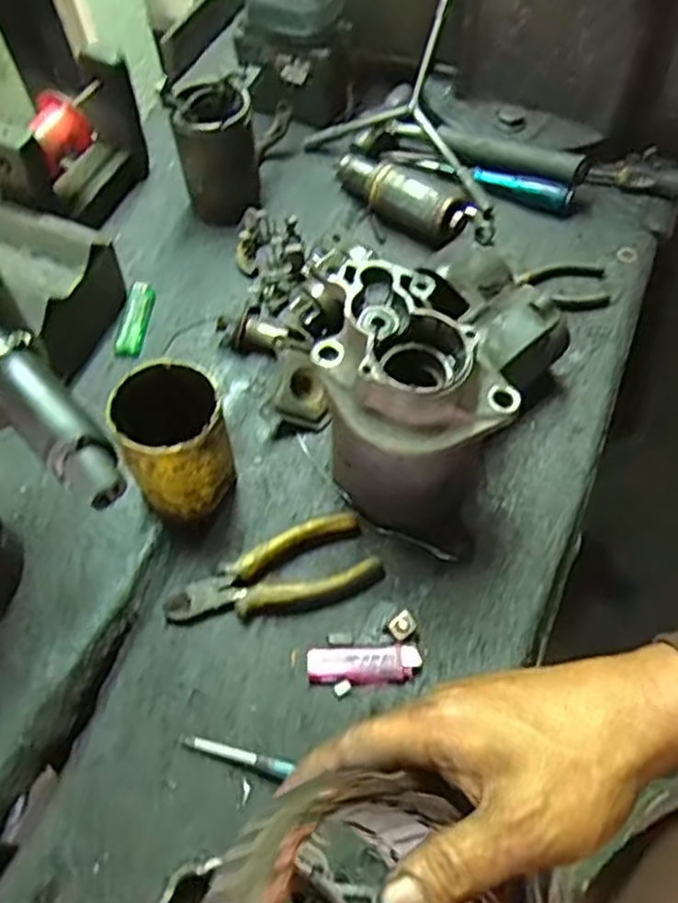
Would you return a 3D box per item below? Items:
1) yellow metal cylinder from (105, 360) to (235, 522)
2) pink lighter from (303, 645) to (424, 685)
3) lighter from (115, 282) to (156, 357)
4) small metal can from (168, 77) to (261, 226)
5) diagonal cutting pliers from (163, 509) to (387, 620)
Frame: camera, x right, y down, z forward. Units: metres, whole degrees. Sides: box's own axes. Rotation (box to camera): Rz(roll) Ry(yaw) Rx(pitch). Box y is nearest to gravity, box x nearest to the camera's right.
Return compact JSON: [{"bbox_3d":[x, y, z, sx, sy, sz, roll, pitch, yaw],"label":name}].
[{"bbox_3d":[-0.116,-0.002,0.523,0.072,0.118,0.070,-1,60,1],"label":"yellow metal cylinder"},{"bbox_3d":[0.017,0.151,0.502,0.078,0.013,0.025,-1,60,1],"label":"pink lighter"},{"bbox_3d":[-0.187,-0.124,0.655,0.025,0.012,0.082,5,60,4],"label":"lighter"},{"bbox_3d":[-0.116,-0.288,0.682,0.073,0.104,0.086,-11,60,-5],"label":"small metal can"},{"bbox_3d":[-0.048,0.097,0.526,0.155,0.022,0.054,-20,61,-10],"label":"diagonal cutting pliers"}]

